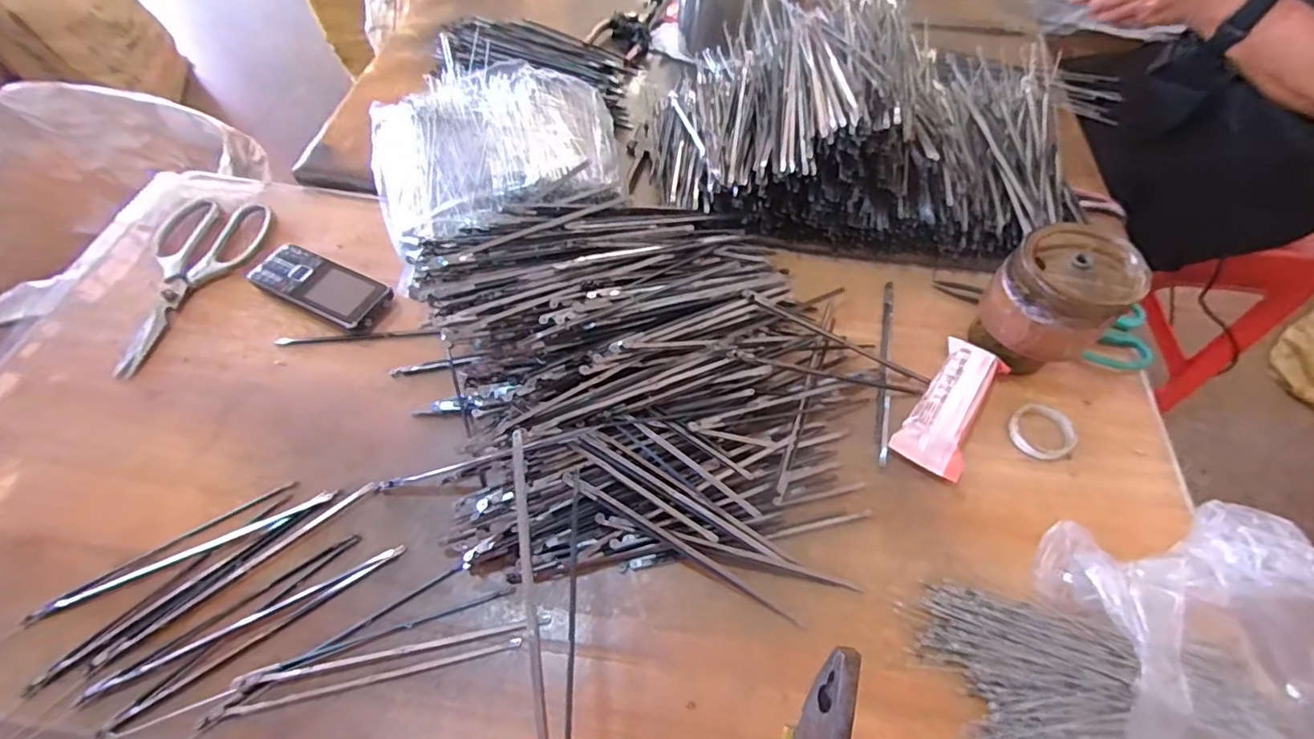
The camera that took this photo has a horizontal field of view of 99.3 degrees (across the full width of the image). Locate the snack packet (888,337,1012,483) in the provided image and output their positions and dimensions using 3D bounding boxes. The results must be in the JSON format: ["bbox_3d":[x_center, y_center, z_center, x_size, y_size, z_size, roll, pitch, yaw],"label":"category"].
[{"bbox_3d":[0.237,0.027,0.444,0.051,0.020,0.119,32,62,17],"label":"snack packet"}]

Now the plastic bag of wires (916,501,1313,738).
[{"bbox_3d":[0.284,0.160,0.327,0.208,0.096,0.133,-2,58,-3],"label":"plastic bag of wires"}]

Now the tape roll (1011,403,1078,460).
[{"bbox_3d":[0.311,0.049,0.449,0.054,0.008,0.046,-27,63,-18],"label":"tape roll"}]

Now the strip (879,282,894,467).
[{"bbox_3d":[0.198,-0.005,0.481,0.012,0.008,0.189,13,59,6],"label":"strip"}]

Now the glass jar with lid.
[{"bbox_3d":[0.310,-0.051,0.448,0.083,0.105,0.085,1,58,-2],"label":"glass jar with lid"}]

